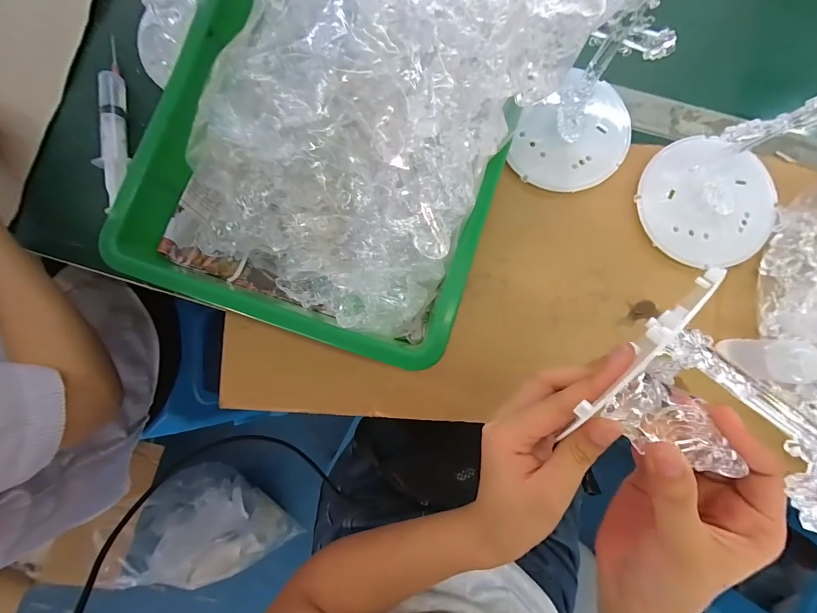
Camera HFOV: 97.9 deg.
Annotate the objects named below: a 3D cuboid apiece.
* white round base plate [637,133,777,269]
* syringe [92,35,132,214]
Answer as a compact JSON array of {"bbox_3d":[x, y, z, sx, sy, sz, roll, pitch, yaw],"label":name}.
[{"bbox_3d":[0.288,-0.099,0.340,0.125,0.015,0.117,0,86,0],"label":"white round base plate"},{"bbox_3d":[-0.295,-0.181,0.358,0.021,0.025,0.176,-1,86,0],"label":"syringe"}]

